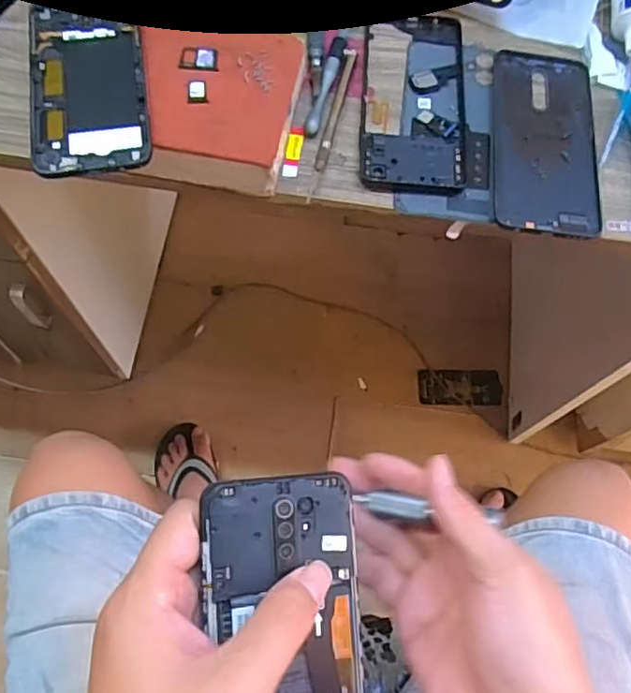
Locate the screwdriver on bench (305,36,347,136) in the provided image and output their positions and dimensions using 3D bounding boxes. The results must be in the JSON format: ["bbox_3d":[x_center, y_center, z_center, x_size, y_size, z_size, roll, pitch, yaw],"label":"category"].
[{"bbox_3d":[0.008,-0.197,0.460,0.011,0.010,0.090,15,68,3],"label":"screwdriver on bench"}]

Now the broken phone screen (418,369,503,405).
[{"bbox_3d":[0.277,0.078,1.176,0.157,0.008,0.068,1,68,-2],"label":"broken phone screen"}]

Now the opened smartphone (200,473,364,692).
[{"bbox_3d":[-0.012,0.141,0.277,0.071,0.007,0.158,0,81,-23],"label":"opened smartphone"}]

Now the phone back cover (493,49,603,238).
[{"bbox_3d":[0.169,-0.155,0.452,0.074,0.005,0.161,6,68,0],"label":"phone back cover"}]

